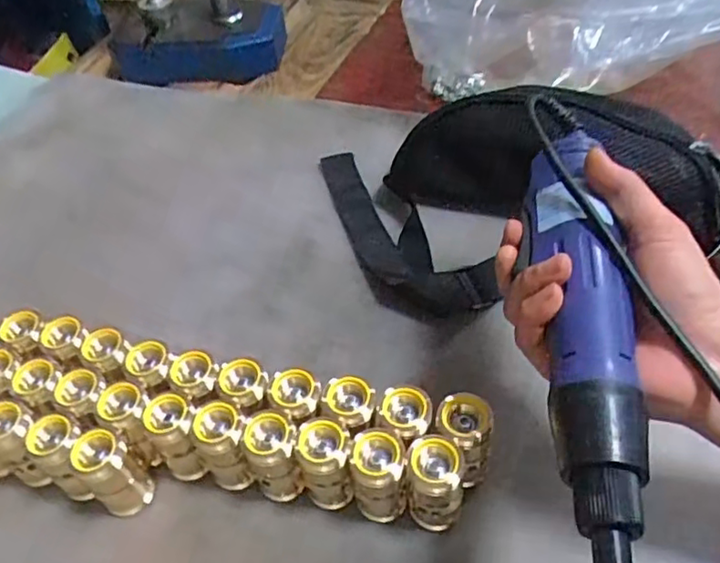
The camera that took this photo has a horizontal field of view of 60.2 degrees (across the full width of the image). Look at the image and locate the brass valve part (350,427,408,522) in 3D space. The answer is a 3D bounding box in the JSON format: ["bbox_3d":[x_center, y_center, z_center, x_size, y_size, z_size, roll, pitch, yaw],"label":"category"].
[{"bbox_3d":[0.011,0.112,0.360,0.029,0.054,0.033,5,51,9],"label":"brass valve part"}]

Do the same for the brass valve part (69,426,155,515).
[{"bbox_3d":[-0.147,0.116,0.374,0.026,0.060,0.031,-35,56,-22],"label":"brass valve part"}]

